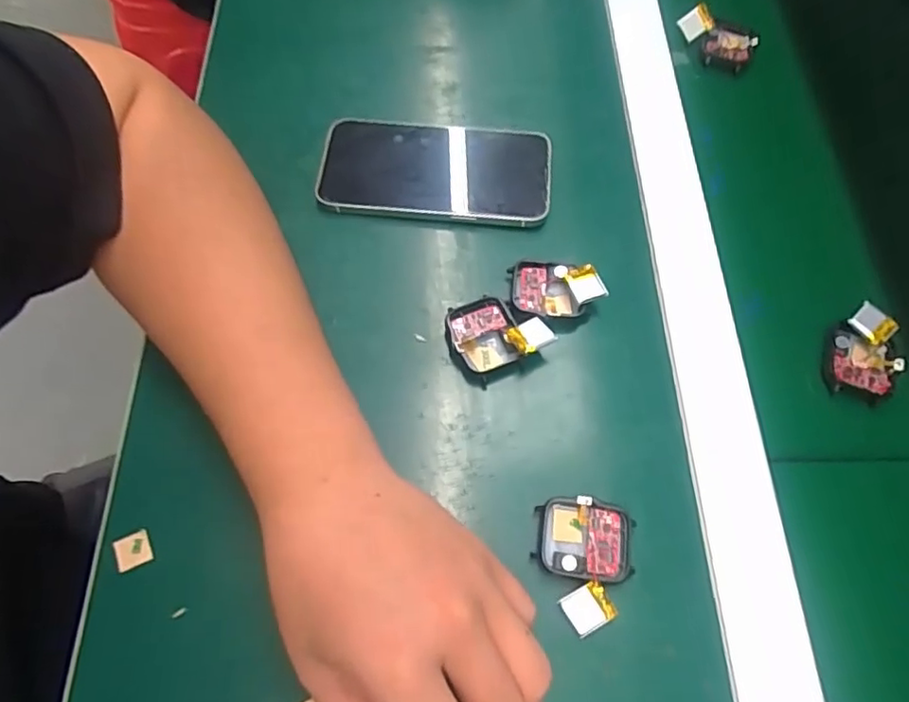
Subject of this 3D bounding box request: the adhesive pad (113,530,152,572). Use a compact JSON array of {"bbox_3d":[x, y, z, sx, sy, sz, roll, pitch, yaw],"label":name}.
[{"bbox_3d":[-0.157,0.097,0.291,0.016,0.004,0.016,-21,69,-11],"label":"adhesive pad"}]

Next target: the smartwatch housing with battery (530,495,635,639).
[{"bbox_3d":[0.062,0.102,0.289,0.045,0.015,0.059,6,66,1],"label":"smartwatch housing with battery"}]

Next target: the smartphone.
[{"bbox_3d":[-0.012,-0.116,0.385,0.143,0.009,0.072,5,67,4],"label":"smartphone"}]

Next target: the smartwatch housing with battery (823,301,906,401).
[{"bbox_3d":[0.234,0.001,0.343,0.034,0.016,0.052,14,66,4],"label":"smartwatch housing with battery"}]

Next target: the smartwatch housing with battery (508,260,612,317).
[{"bbox_3d":[0.059,-0.036,0.346,0.050,0.016,0.036,3,66,-1],"label":"smartwatch housing with battery"}]

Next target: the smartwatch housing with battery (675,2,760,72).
[{"bbox_3d":[0.193,-0.231,0.443,0.056,0.026,0.034,22,67,7],"label":"smartwatch housing with battery"}]

